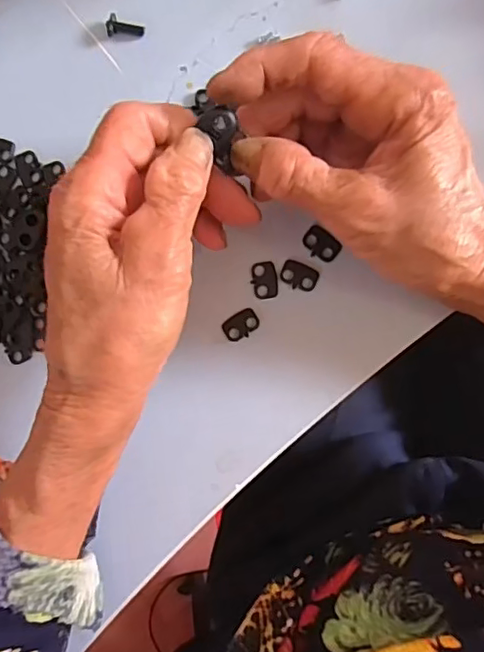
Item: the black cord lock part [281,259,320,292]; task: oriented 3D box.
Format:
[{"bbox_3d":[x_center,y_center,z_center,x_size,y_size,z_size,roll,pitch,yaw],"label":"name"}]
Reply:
[{"bbox_3d":[0.028,-0.025,0.282,0.018,0.004,0.013,22,92,5],"label":"black cord lock part"}]

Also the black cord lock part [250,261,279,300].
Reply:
[{"bbox_3d":[0.011,-0.023,0.284,0.012,0.004,0.019,-9,89,6],"label":"black cord lock part"}]

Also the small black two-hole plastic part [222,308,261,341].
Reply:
[{"bbox_3d":[-0.001,-0.001,0.285,0.018,0.004,0.013,-35,87,5],"label":"small black two-hole plastic part"}]

